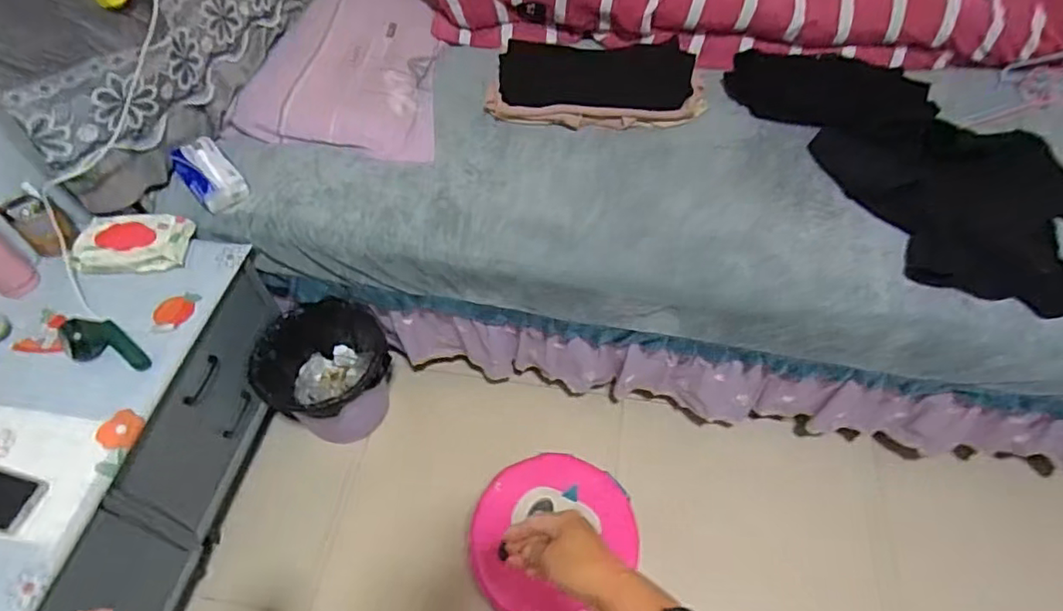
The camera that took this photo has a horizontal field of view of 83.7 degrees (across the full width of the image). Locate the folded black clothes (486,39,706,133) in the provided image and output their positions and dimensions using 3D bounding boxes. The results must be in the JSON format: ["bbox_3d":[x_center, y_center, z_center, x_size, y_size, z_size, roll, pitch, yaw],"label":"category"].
[{"bbox_3d":[0.148,-0.514,1.344,0.489,0.088,0.193,9,55,7],"label":"folded black clothes"}]

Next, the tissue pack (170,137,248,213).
[{"bbox_3d":[-0.657,-0.272,1.214,0.103,0.056,0.173,-35,61,-22],"label":"tissue pack"}]

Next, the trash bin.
[{"bbox_3d":[-0.478,0.178,1.422,0.288,0.277,0.294,0,55,1],"label":"trash bin"}]

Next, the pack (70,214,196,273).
[{"bbox_3d":[-0.775,-0.123,1.157,0.195,0.055,0.116,-8,55,-5],"label":"pack"}]

